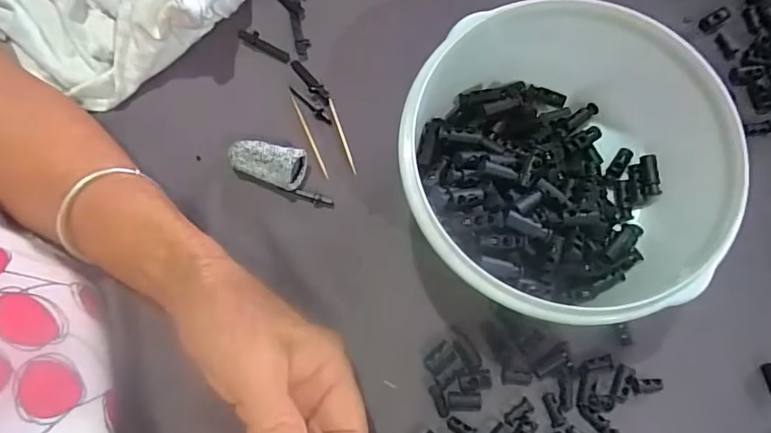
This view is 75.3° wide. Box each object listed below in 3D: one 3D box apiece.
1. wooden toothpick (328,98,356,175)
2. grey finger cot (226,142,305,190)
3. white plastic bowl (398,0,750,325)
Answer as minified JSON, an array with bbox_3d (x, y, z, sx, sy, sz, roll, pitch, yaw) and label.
[{"bbox_3d":[-0.027,-0.052,0.318,0.004,0.004,0.054,-19,76,-3],"label":"wooden toothpick"},{"bbox_3d":[-0.073,-0.031,0.307,0.045,0.023,0.022,14,77,5],"label":"grey finger cot"},{"bbox_3d":[0.091,-0.026,0.273,0.158,0.077,0.144,0,76,1],"label":"white plastic bowl"}]

